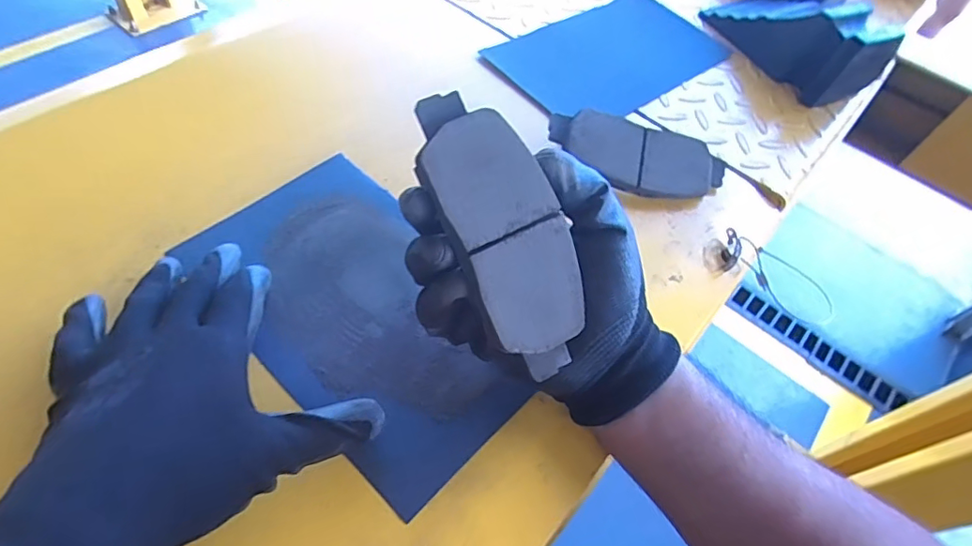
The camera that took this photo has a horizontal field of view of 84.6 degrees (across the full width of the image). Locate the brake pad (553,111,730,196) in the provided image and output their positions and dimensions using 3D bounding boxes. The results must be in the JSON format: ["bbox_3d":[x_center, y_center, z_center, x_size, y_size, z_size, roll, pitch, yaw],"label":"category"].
[{"bbox_3d":[0.120,-0.089,0.412,0.140,0.011,0.057,11,73,-7],"label":"brake pad"}]

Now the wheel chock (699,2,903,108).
[{"bbox_3d":[0.301,-0.239,0.521,0.085,0.065,0.164,-23,62,-21],"label":"wheel chock"}]

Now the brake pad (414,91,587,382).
[{"bbox_3d":[0.010,-0.020,0.262,0.052,0.015,0.140,-28,99,-22],"label":"brake pad"}]

